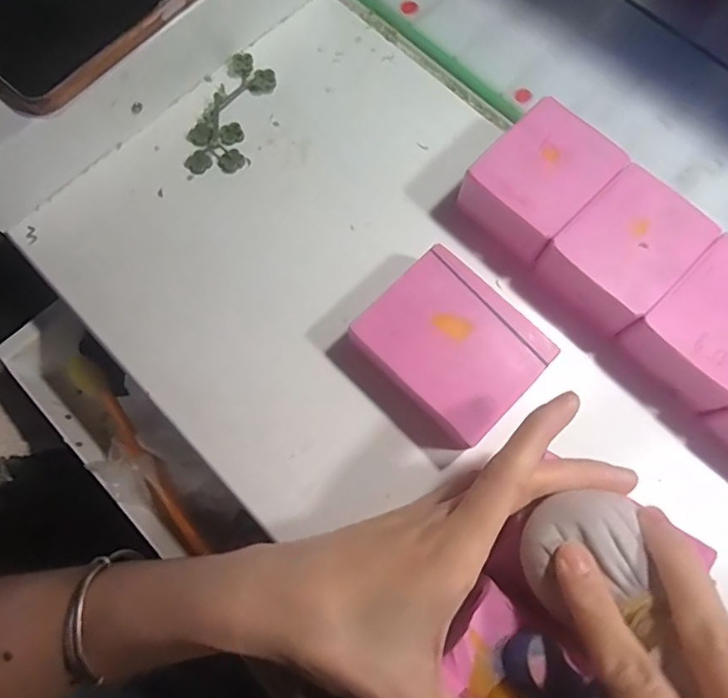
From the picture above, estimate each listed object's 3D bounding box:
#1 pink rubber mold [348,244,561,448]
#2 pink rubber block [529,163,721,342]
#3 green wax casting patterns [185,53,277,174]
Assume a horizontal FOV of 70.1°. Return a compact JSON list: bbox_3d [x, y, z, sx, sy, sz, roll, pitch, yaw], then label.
[{"bbox_3d":[0.043,-0.001,0.262,0.081,0.028,0.068,42,79,11],"label":"pink rubber mold"},{"bbox_3d":[0.131,-0.049,0.268,0.072,0.030,0.055,-44,79,-10],"label":"pink rubber block"},{"bbox_3d":[-0.081,-0.140,0.311,0.036,0.006,0.081,17,76,5],"label":"green wax casting patterns"}]

